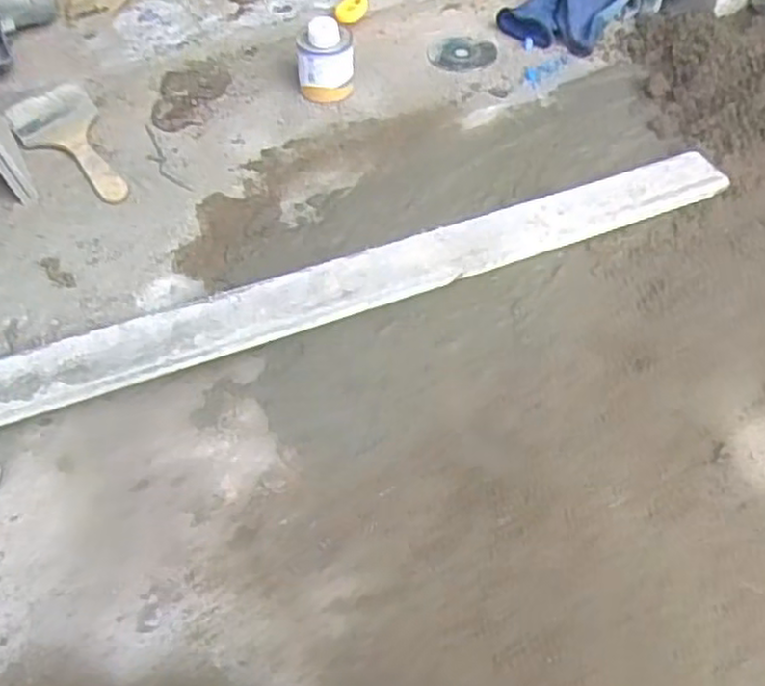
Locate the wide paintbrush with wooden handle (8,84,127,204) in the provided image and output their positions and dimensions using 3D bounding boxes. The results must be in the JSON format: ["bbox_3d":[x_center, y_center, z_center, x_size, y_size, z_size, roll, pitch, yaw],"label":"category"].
[{"bbox_3d":[-0.339,-0.222,0.824,0.092,0.012,0.210,-33,61,-21],"label":"wide paintbrush with wooden handle"}]

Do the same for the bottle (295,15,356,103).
[{"bbox_3d":[-0.067,-0.329,0.863,0.065,0.080,0.058,-2,55,-1],"label":"bottle"}]

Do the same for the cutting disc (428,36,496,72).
[{"bbox_3d":[0.103,-0.372,0.953,0.085,0.004,0.085,-3,55,-2],"label":"cutting disc"}]

